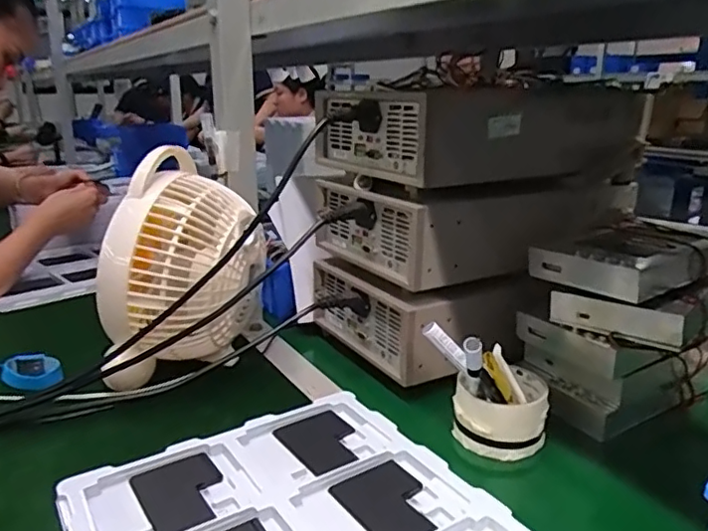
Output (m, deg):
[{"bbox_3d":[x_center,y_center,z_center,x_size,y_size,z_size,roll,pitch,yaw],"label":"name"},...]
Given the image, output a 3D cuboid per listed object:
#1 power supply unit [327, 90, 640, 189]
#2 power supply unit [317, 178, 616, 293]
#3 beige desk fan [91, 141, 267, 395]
[{"bbox_3d":[0.149,-0.161,0.693,0.335,0.086,0.222,-11,20,-32],"label":"power supply unit"},{"bbox_3d":[0.137,-0.064,0.720,0.309,0.094,0.220,-11,20,-32],"label":"power supply unit"},{"bbox_3d":[-0.181,0.006,0.641,0.161,0.211,0.173,-1,17,-4],"label":"beige desk fan"}]

